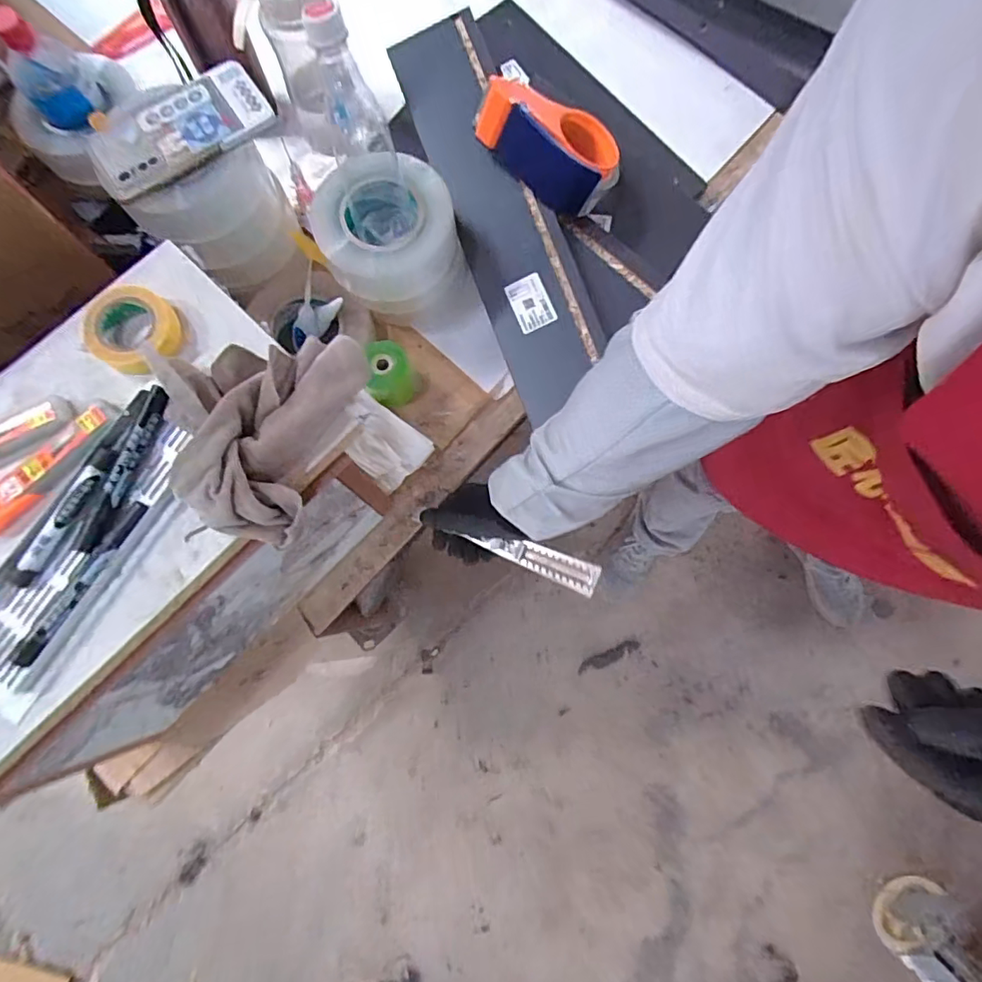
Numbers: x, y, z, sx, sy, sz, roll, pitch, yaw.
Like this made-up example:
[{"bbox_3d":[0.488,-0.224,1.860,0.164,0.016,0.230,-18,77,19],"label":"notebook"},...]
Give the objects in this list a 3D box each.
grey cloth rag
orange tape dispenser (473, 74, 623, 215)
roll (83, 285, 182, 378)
[{"bbox_3d":[-0.171,-0.054,0.379,0.122,0.045,0.156,23,80,4],"label":"grey cloth rag"},{"bbox_3d":[0.067,-0.386,0.595,0.159,0.068,0.091,39,62,-8],"label":"orange tape dispenser"},{"bbox_3d":[-0.266,-0.119,0.405,0.058,0.026,0.063,0,79,0],"label":"roll"}]

